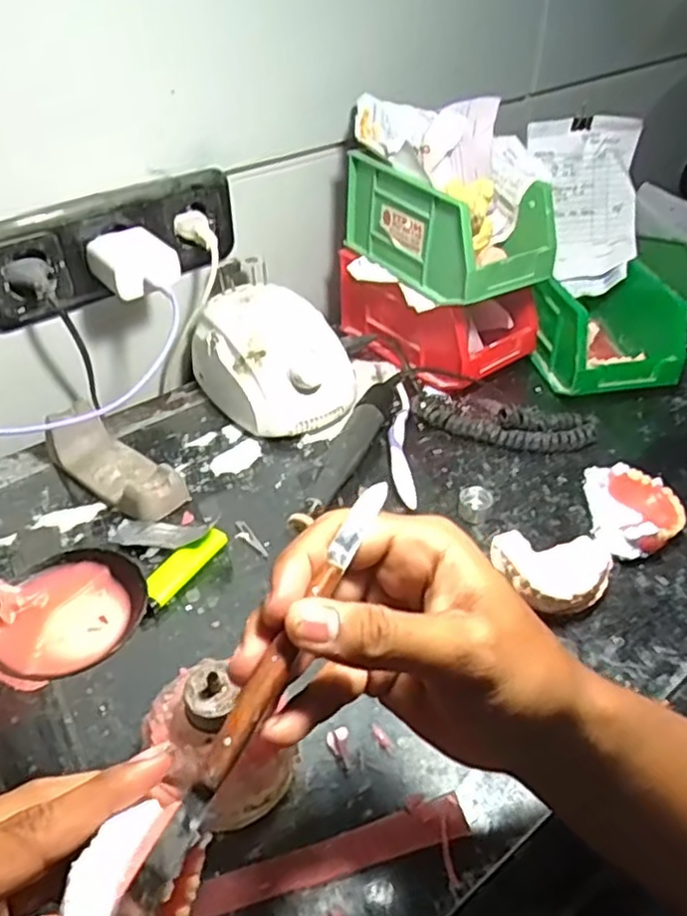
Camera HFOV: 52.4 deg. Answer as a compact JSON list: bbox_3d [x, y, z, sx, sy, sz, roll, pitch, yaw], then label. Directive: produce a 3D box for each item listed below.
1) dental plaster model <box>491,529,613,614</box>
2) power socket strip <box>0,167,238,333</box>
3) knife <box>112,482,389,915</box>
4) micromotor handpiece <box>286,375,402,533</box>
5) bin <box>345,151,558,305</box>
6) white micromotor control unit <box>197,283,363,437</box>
[{"bbox_3d":[0.136,0.076,0.455,0.074,0.027,0.062,6,41,6],"label":"dental plaster model"},{"bbox_3d":[-0.179,-0.170,0.558,0.216,0.078,0.036,-27,48,-29],"label":"power socket strip"},{"bbox_3d":[-0.026,0.076,0.245,0.012,0.008,0.175,20,59,21],"label":"knife"},{"bbox_3d":[0.008,-0.008,0.556,0.026,0.029,0.198,14,42,16],"label":"micromotor handpiece"},{"bbox_3d":[0.088,-0.207,0.606,0.097,0.082,0.177,-25,47,-27],"label":"bin"},{"bbox_3d":[-0.060,-0.084,0.607,0.099,0.082,0.138,-26,47,-28],"label":"white micromotor control unit"}]

